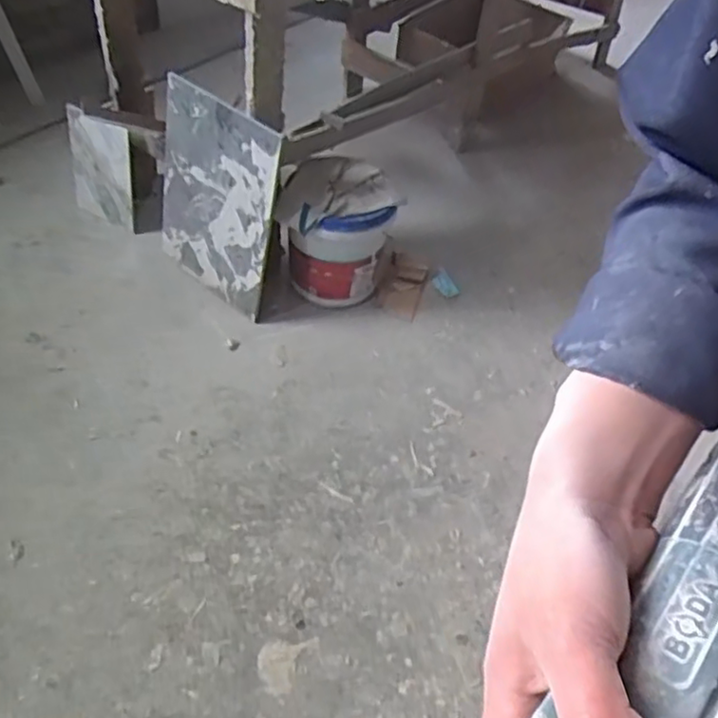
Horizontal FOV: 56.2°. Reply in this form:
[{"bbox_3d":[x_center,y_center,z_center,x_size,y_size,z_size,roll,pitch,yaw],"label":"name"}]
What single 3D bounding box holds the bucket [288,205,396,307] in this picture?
[{"bbox_3d":[-0.060,-0.305,1.677,0.268,0.303,0.293,2,49,-4],"label":"bucket"}]

